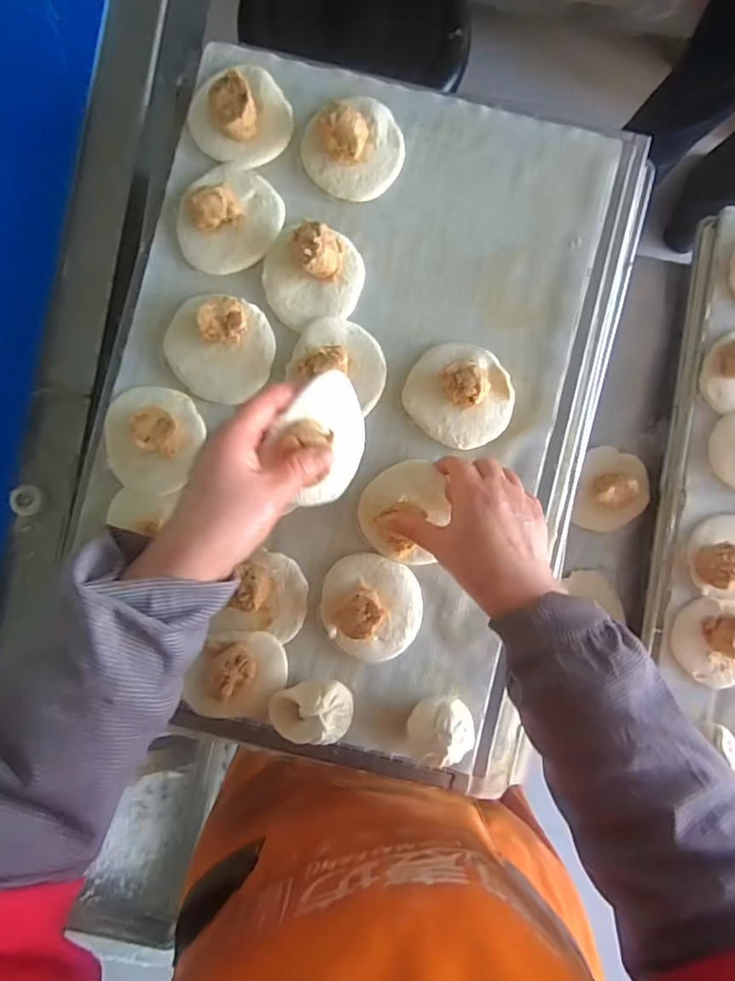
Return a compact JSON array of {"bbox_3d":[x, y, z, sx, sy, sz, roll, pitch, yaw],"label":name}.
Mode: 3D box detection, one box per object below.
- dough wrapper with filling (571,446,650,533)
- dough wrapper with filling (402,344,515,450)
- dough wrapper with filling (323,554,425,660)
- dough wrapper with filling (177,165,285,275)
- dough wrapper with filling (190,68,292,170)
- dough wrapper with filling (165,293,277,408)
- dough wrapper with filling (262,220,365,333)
[{"bbox_3d":[0.263,0.002,0.565,0.076,0.026,0.089,17,89,-1],"label":"dough wrapper with filling"},{"bbox_3d":[0.083,-0.086,0.466,0.093,0.040,0.088,0,89,-1],"label":"dough wrapper with filling"},{"bbox_3d":[0.004,0.104,0.462,0.086,0.035,0.090,3,89,-1],"label":"dough wrapper with filling"},{"bbox_3d":[-0.124,-0.243,0.462,0.093,0.035,0.086,0,89,-1],"label":"dough wrapper with filling"},{"bbox_3d":[-0.109,-0.327,0.463,0.086,0.032,0.075,-34,90,-2],"label":"dough wrapper with filling"},{"bbox_3d":[-0.131,-0.123,0.464,0.092,0.034,0.085,-5,89,-1],"label":"dough wrapper with filling"},{"bbox_3d":[-0.048,-0.194,0.466,0.087,0.037,0.084,0,89,-1],"label":"dough wrapper with filling"}]

